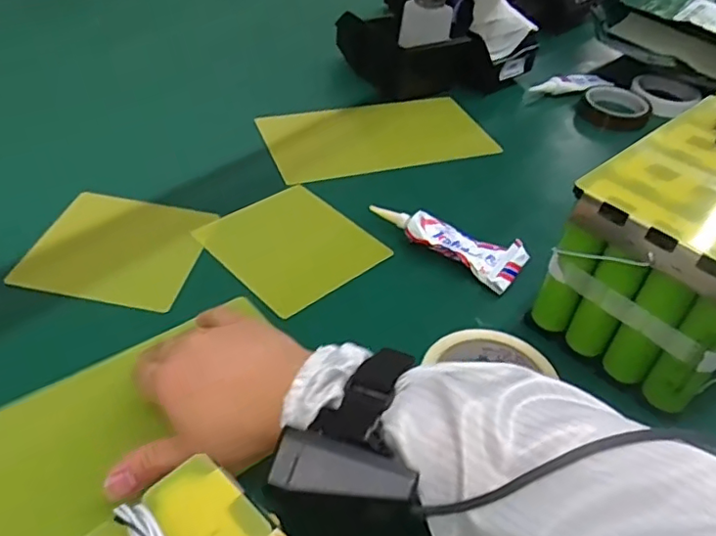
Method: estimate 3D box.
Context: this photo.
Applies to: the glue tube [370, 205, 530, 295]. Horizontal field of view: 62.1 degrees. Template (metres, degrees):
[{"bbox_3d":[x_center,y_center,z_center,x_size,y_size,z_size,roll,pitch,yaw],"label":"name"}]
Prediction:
[{"bbox_3d":[0.085,-0.032,0.565,0.149,0.025,0.044,31,48,23],"label":"glue tube"}]

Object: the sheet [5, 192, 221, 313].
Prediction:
[{"bbox_3d":[-0.216,-0.020,0.539,0.137,0.007,0.122,12,49,-1],"label":"sheet"}]

